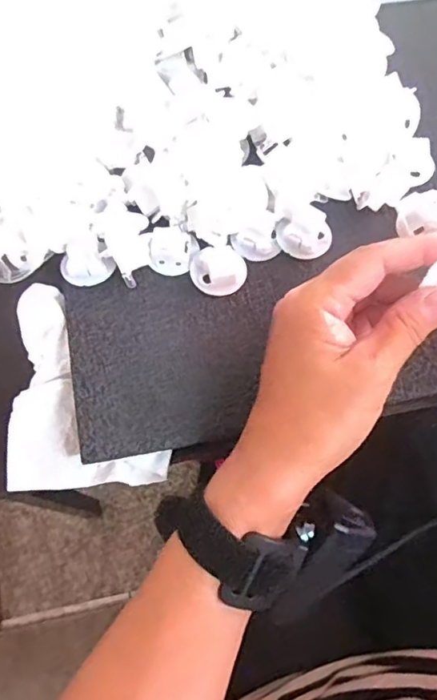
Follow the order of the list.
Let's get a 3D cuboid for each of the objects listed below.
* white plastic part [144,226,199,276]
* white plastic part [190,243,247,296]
[{"bbox_3d":[-0.027,-0.059,0.321,0.030,0.012,0.025,-8,70,-1],"label":"white plastic part"},{"bbox_3d":[0.000,-0.049,0.317,0.032,0.011,0.029,-21,71,-5],"label":"white plastic part"}]

